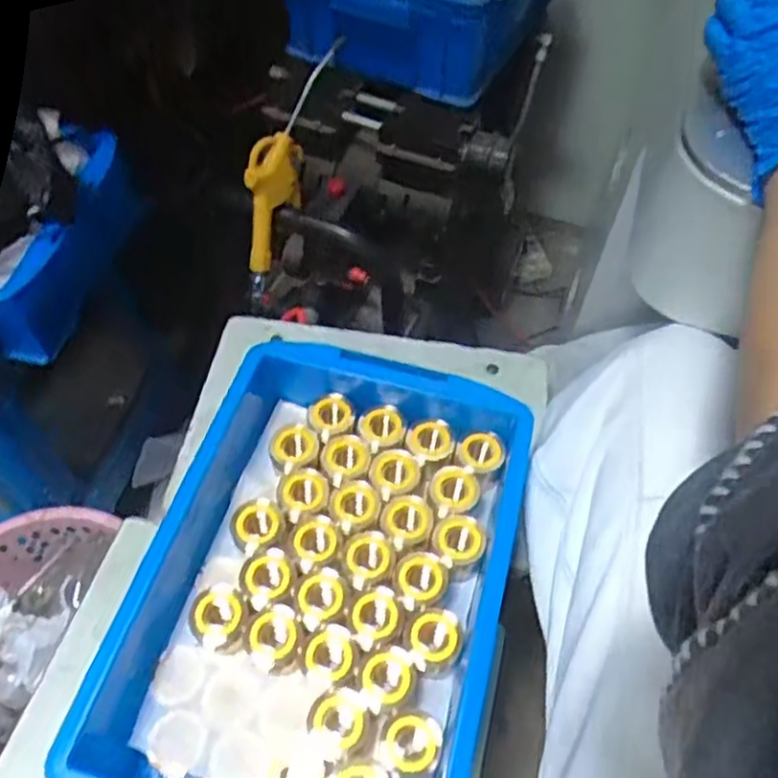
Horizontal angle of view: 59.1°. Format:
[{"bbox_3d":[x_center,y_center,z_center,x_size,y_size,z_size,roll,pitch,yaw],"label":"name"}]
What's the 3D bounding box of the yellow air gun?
[{"bbox_3d":[-0.120,-0.194,0.717,0.061,0.137,0.029,-14,35,-30],"label":"yellow air gun"}]

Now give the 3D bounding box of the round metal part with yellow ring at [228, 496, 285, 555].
[{"bbox_3d":[-0.103,0.105,0.529,0.039,0.025,0.033,-35,64,-20],"label":"round metal part with yellow ring"}]

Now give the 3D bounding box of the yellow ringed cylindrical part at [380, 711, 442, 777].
[{"bbox_3d":[0.014,0.234,0.451,0.037,0.036,0.036,14,59,9],"label":"yellow ringed cylindrical part"}]

